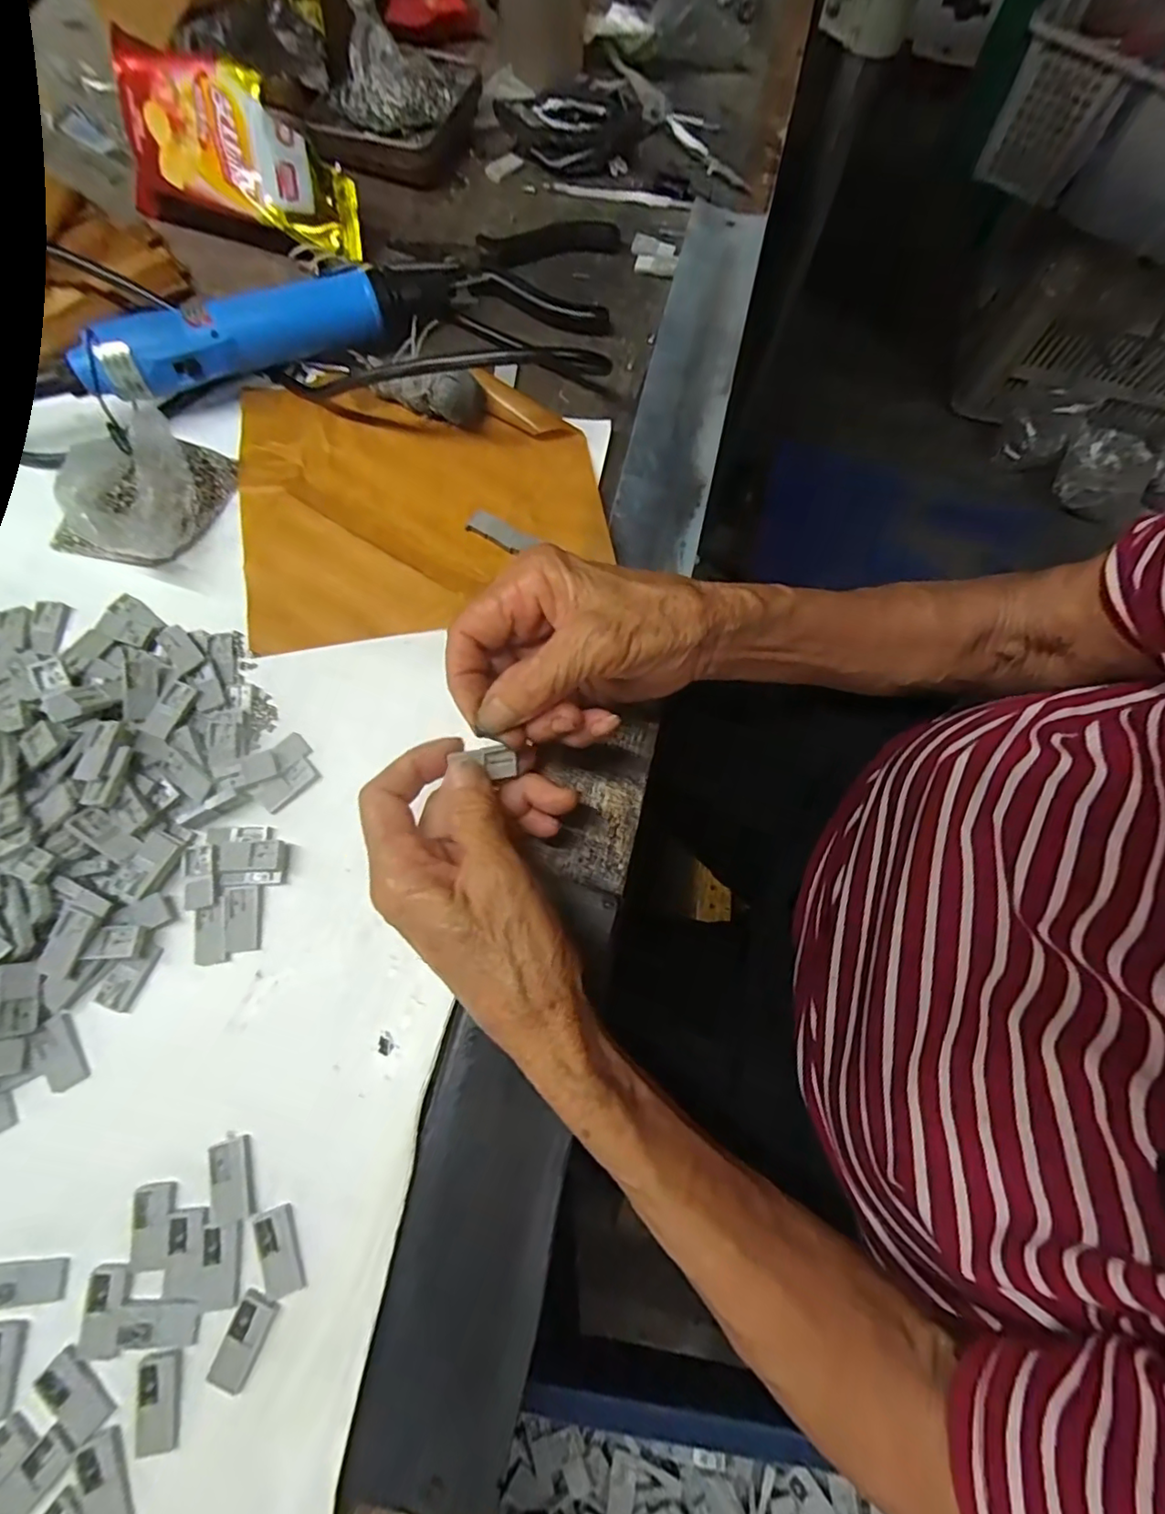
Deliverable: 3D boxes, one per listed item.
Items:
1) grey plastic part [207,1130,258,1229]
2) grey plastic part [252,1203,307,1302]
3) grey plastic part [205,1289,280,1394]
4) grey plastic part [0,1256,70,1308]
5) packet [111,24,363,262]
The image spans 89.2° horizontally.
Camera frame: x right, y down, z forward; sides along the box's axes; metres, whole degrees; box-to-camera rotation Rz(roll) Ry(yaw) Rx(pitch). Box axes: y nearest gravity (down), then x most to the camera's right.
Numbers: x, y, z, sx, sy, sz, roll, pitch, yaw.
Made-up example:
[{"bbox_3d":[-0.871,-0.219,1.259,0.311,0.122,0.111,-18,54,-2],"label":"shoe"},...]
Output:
[{"bbox_3d":[-0.139,0.165,0.232,0.016,0.004,0.029,-16,73,-7],"label":"grey plastic part"},{"bbox_3d":[-0.116,0.188,0.224,0.014,0.004,0.030,-19,73,-8],"label":"grey plastic part"},{"bbox_3d":[-0.124,0.214,0.215,0.014,0.004,0.029,23,72,6],"label":"grey plastic part"},{"bbox_3d":[-0.212,0.198,0.223,0.031,0.004,0.013,-4,72,-3],"label":"grey plastic part"},{"bbox_3d":[-0.218,-0.371,0.366,0.152,0.080,0.044,20,40,4],"label":"packet"}]

